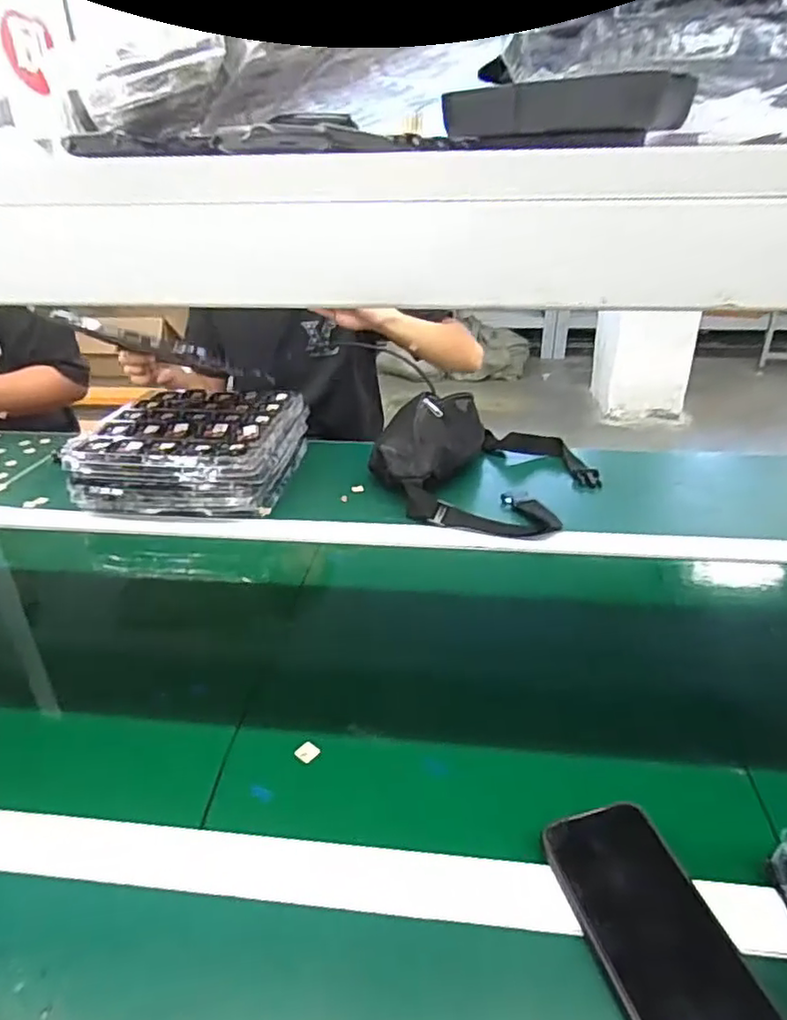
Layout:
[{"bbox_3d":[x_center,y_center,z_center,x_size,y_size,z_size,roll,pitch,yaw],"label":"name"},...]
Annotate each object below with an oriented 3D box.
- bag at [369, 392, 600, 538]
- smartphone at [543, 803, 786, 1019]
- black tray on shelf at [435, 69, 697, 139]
[{"bbox_3d":[0.136,-0.086,0.920,0.325,0.100,0.301,7,29,15],"label":"bag"},{"bbox_3d":[0.157,0.251,0.368,0.078,0.010,0.160,-13,29,-11],"label":"smartphone"},{"bbox_3d":[0.077,-0.185,0.287,0.045,0.020,0.104,-25,36,-37],"label":"black tray on shelf"}]

